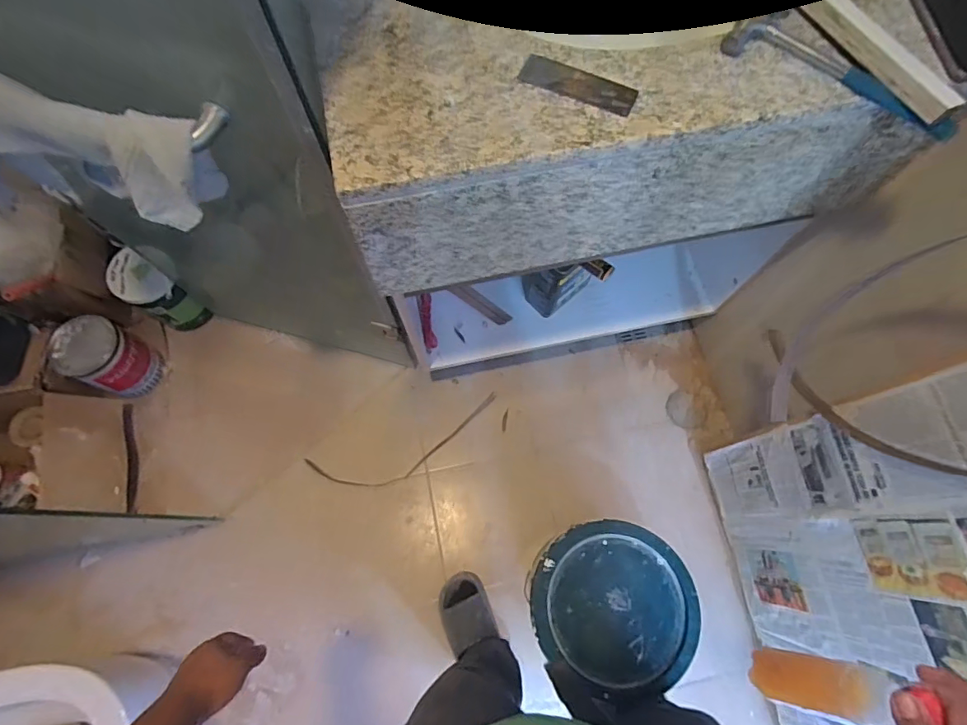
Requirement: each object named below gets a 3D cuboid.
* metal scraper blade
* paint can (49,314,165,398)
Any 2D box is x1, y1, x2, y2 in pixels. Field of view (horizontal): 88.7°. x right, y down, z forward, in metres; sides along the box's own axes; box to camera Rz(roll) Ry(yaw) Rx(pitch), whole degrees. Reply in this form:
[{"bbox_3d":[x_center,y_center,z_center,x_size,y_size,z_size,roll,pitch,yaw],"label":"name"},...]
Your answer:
[{"bbox_3d":[0.109,-0.319,0.568,0.132,0.004,0.042,23,73,7],"label":"metal scraper blade"},{"bbox_3d":[-1.018,-0.008,1.357,0.165,0.209,0.162,0,71,0],"label":"paint can"}]

